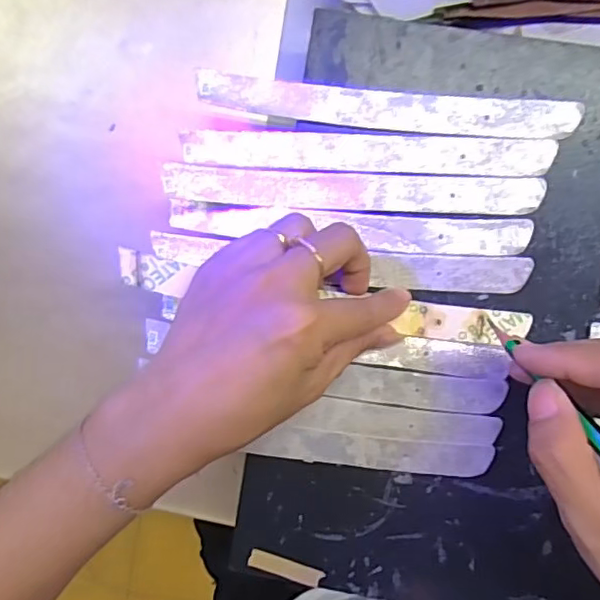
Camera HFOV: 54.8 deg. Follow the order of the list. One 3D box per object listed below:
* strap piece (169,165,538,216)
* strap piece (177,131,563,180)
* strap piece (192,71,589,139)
[{"bbox_3d":[0.026,-0.055,0.294,0.187,0.010,0.019,3,97,4],"label":"strap piece"},{"bbox_3d":[0.030,-0.074,0.295,0.188,0.004,0.020,4,95,5],"label":"strap piece"},{"bbox_3d":[0.042,-0.097,0.292,0.189,0.004,0.020,7,95,5],"label":"strap piece"}]

